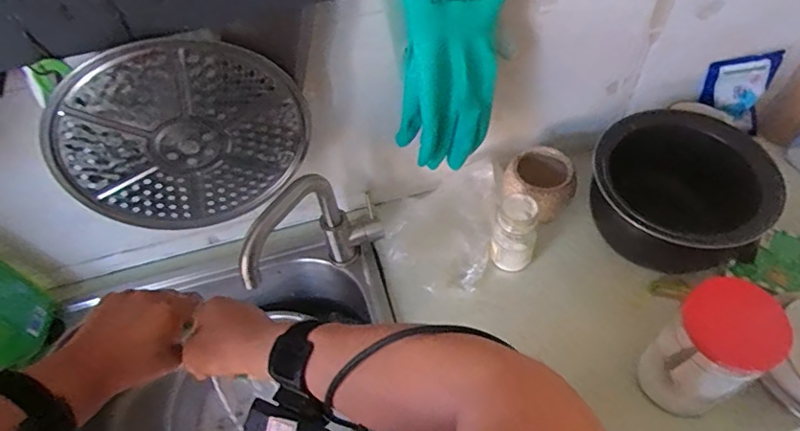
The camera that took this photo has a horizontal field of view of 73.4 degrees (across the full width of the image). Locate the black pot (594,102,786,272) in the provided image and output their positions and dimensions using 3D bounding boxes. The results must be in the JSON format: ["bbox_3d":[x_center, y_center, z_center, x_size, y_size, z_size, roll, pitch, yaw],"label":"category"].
[{"bbox_3d":[0.389,-0.034,0.751,0.223,0.126,0.178,26,60,21],"label":"black pot"}]

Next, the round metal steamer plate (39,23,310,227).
[{"bbox_3d":[-0.237,-0.082,0.596,0.260,0.260,0.017,-18,55,-9],"label":"round metal steamer plate"}]

